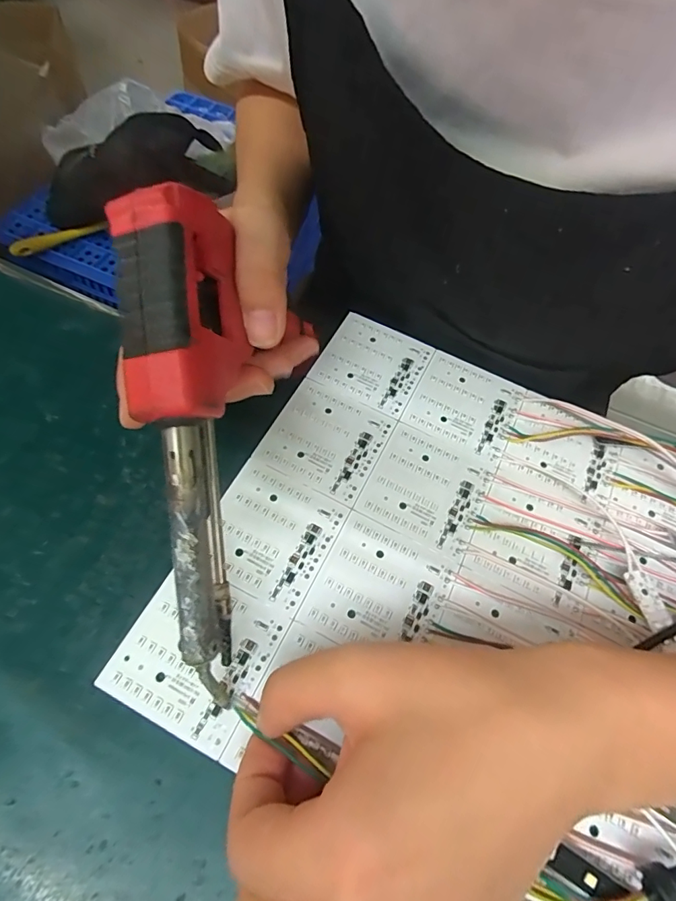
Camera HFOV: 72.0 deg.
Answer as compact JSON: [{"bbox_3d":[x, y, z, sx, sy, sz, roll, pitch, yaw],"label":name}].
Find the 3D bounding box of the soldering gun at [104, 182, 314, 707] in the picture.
[{"bbox_3d":[-0.056,-0.005,0.172,0.035,0.034,0.176,-5,89,-7],"label":"soldering gun"}]

